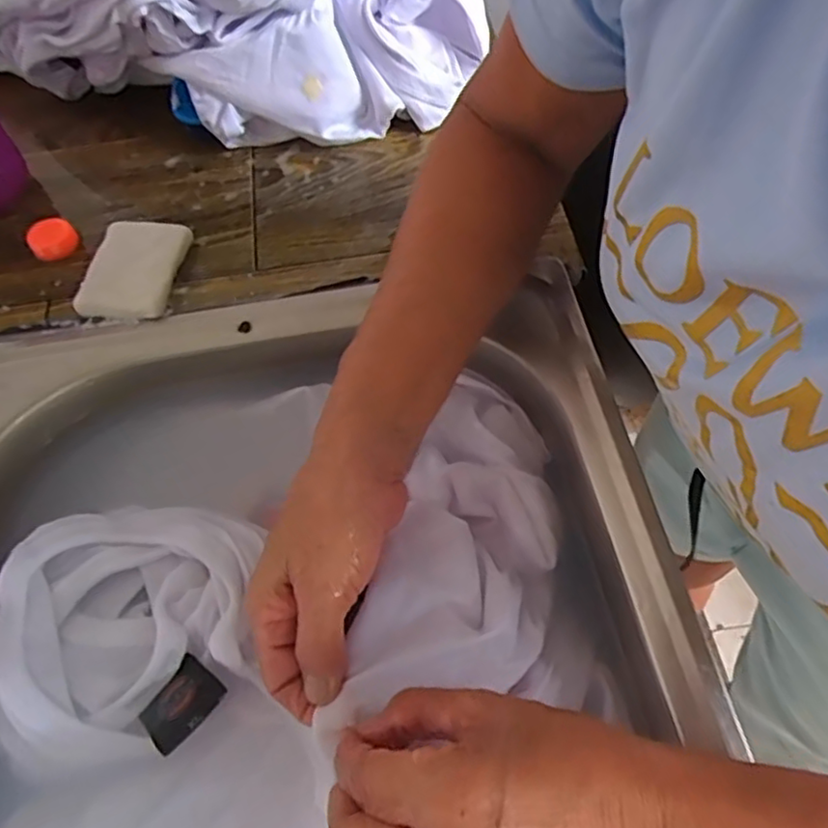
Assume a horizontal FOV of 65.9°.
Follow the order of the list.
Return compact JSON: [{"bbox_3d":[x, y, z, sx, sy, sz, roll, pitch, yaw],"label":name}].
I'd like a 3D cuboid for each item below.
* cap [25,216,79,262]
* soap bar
[{"bbox_3d":[-0.255,-0.124,0.450,0.031,0.017,0.025,-39,62,-20],"label":"cap"},{"bbox_3d":[-0.185,-0.096,0.422,0.056,0.017,0.075,5,57,7],"label":"soap bar"}]

